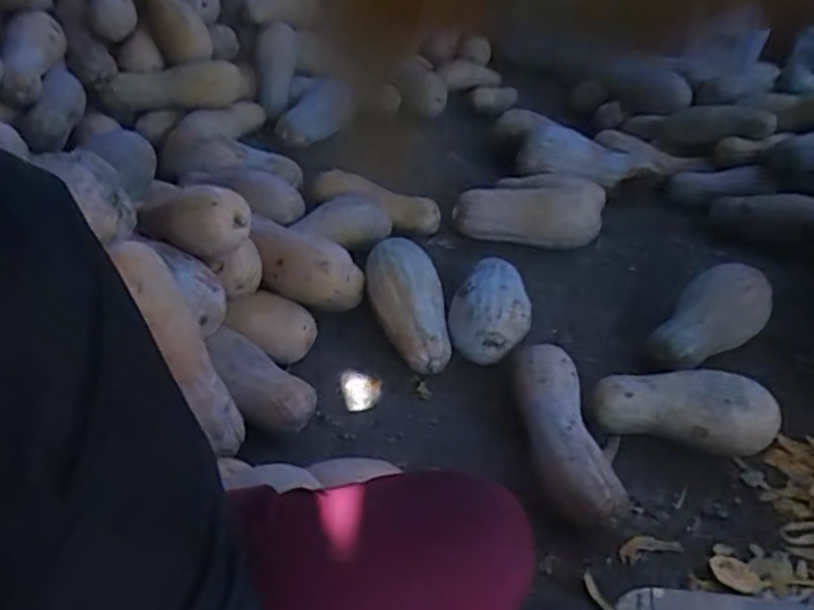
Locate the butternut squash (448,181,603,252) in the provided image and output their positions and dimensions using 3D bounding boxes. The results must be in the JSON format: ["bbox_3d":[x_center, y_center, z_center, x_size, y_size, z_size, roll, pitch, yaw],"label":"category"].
[{"bbox_3d":[0.302,-0.229,1.661,0.366,0.125,0.154,5,35,-1],"label":"butternut squash"}]

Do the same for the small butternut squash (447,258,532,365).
[{"bbox_3d":[0.172,0.011,1.354,0.161,0.173,0.194,14,36,12],"label":"small butternut squash"}]

